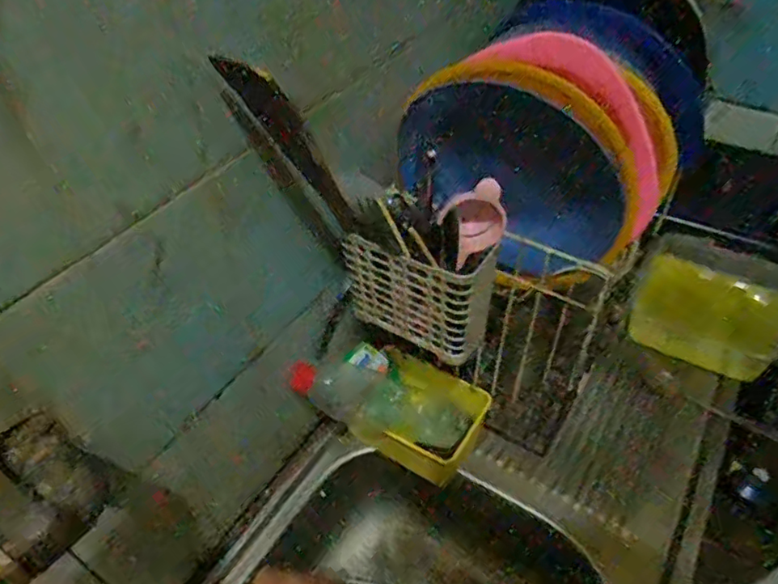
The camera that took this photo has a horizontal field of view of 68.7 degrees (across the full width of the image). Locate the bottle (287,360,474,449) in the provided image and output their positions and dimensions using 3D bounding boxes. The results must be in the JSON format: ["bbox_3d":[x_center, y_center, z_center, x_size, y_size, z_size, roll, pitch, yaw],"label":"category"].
[{"bbox_3d":[-0.015,0.145,0.722,0.227,0.062,0.056,12,48,13],"label":"bottle"}]

